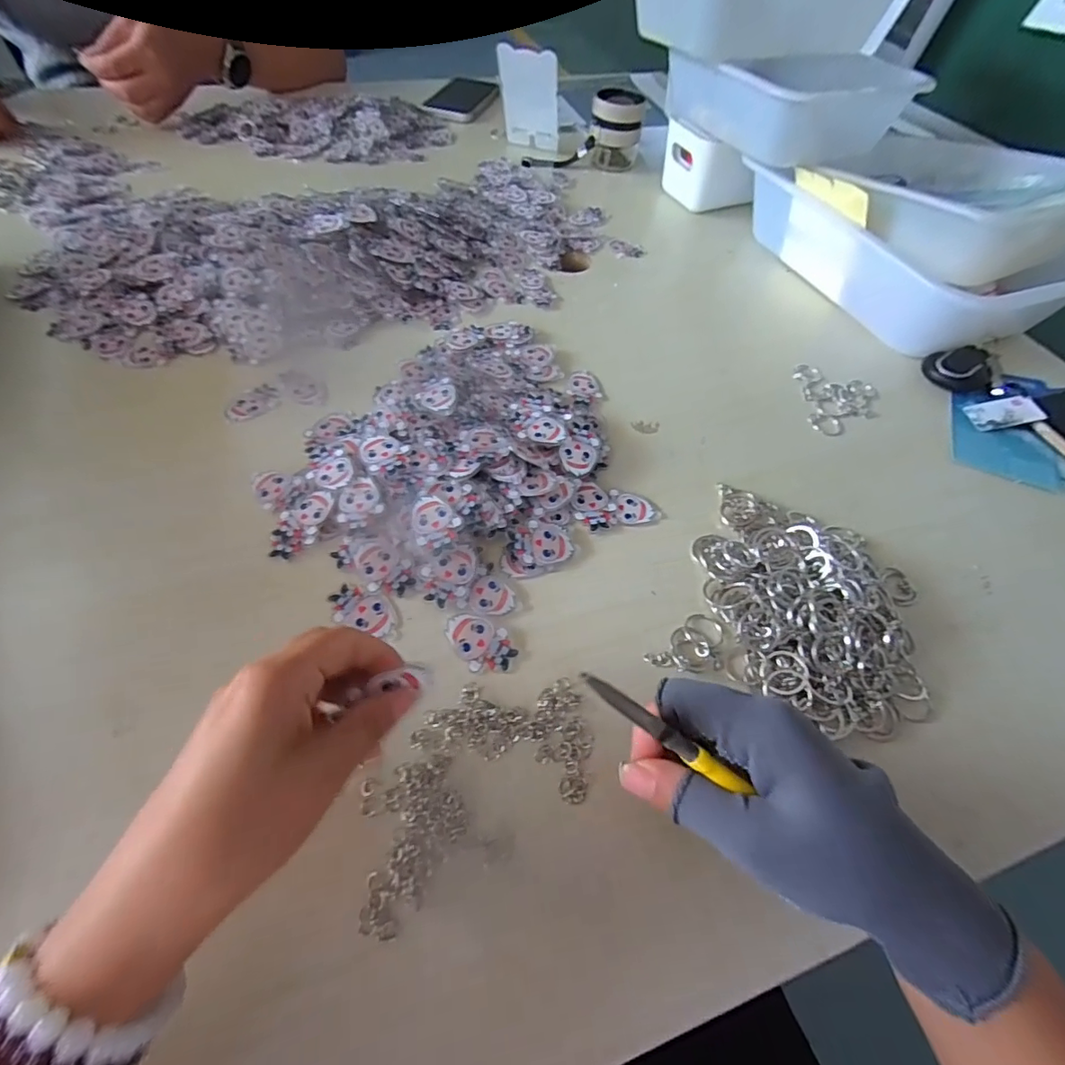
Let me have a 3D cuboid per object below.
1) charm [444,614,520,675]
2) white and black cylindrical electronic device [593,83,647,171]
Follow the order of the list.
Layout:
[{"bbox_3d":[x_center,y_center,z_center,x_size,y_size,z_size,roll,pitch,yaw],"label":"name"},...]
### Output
[{"bbox_3d":[-0.031,0.065,0.309,0.030,0.004,0.043,-33,64,-23],"label":"charm"},{"bbox_3d":[0.110,-0.530,0.678,0.067,0.070,0.058,11,56,4],"label":"white and black cylindrical electronic device"}]

